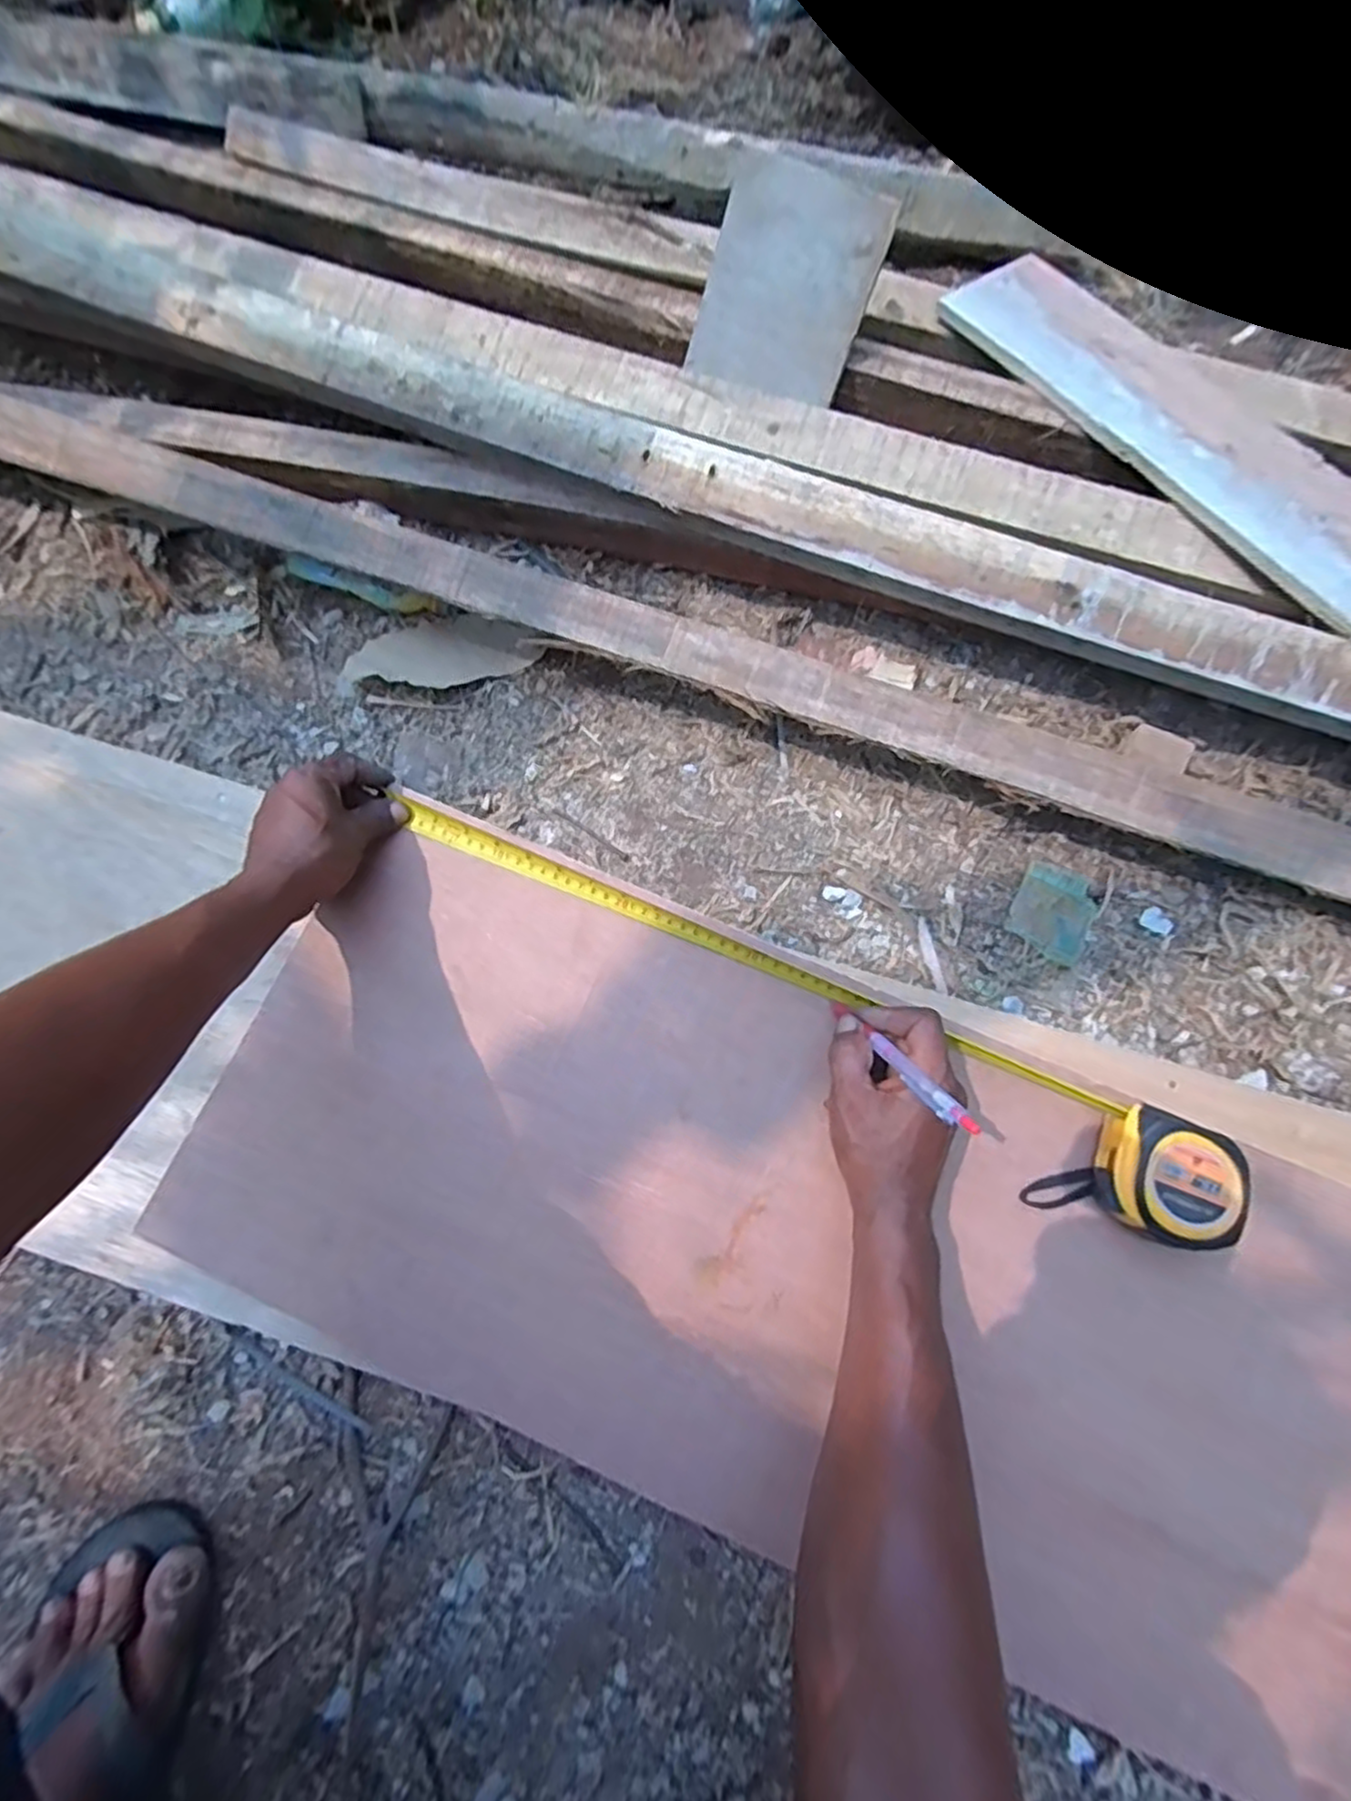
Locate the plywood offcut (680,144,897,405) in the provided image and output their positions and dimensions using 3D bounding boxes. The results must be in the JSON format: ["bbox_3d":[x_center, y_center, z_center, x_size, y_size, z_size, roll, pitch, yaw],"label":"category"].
[{"bbox_3d":[0.095,-0.519,0.611,0.134,0.148,0.010,22,39,0],"label":"plywood offcut"}]

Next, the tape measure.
[{"bbox_3d":[0.073,0.064,0.493,0.585,0.041,0.073,26,75,11],"label":"tape measure"}]

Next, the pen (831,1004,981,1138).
[{"bbox_3d":[0.132,0.096,0.432,0.009,0.133,0.007,-30,120,-9],"label":"pen"}]

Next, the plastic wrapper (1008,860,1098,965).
[{"bbox_3d":[0.303,0.006,0.574,0.065,0.017,0.070,28,73,6],"label":"plastic wrapper"}]

